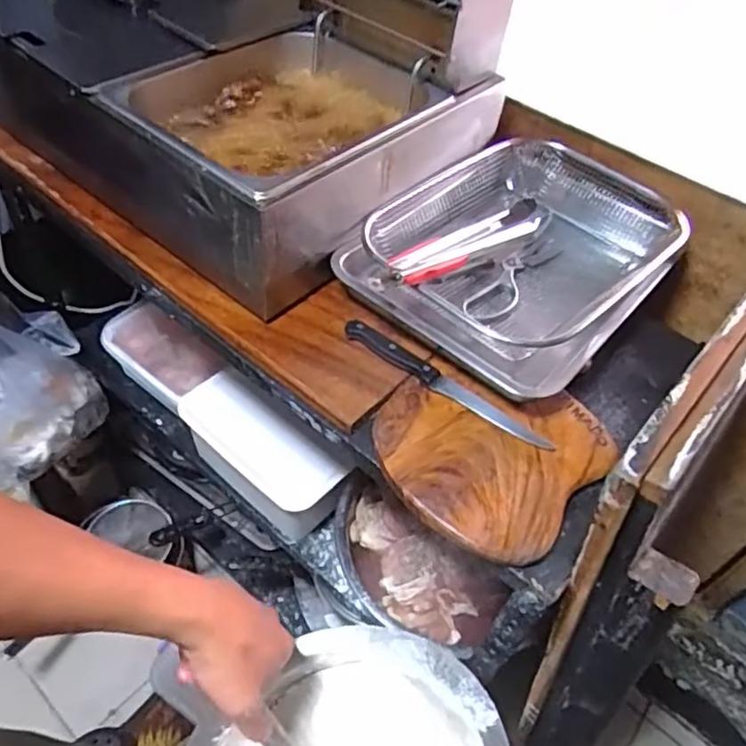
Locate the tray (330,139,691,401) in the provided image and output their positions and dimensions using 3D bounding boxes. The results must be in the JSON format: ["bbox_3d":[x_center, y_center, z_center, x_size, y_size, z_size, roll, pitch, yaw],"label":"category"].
[{"bbox_3d":[0.180,-0.147,0.774,0.281,0.093,0.406,36,54,23],"label":"tray"}]

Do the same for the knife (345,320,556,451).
[{"bbox_3d":[0.076,0.009,0.670,0.244,0.017,0.032,32,53,20],"label":"knife"}]

